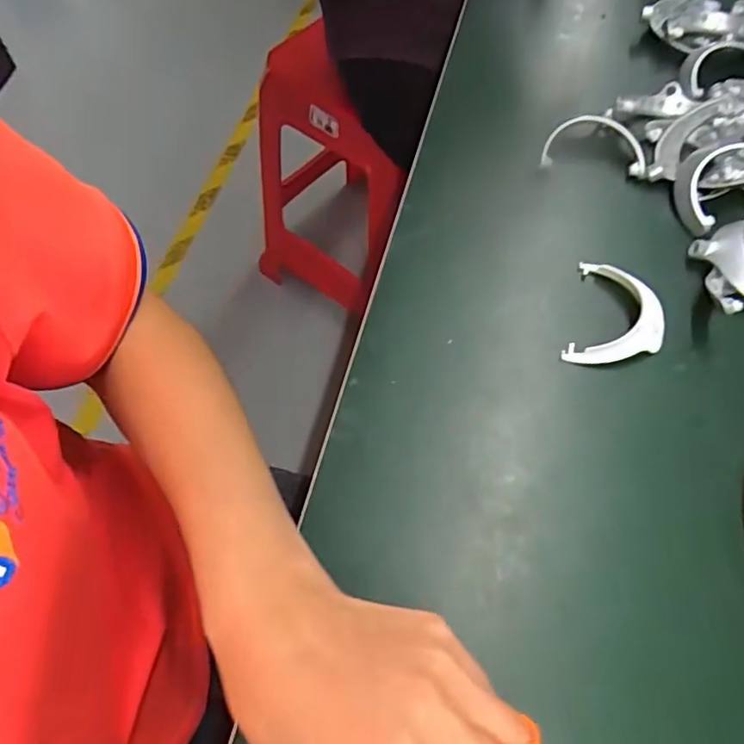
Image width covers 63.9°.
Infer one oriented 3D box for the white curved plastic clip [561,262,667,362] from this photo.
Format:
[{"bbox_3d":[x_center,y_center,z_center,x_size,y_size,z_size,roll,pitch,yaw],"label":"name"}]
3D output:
[{"bbox_3d":[0.139,-0.032,0.335,0.050,0.012,0.067,17,62,9],"label":"white curved plastic clip"}]

